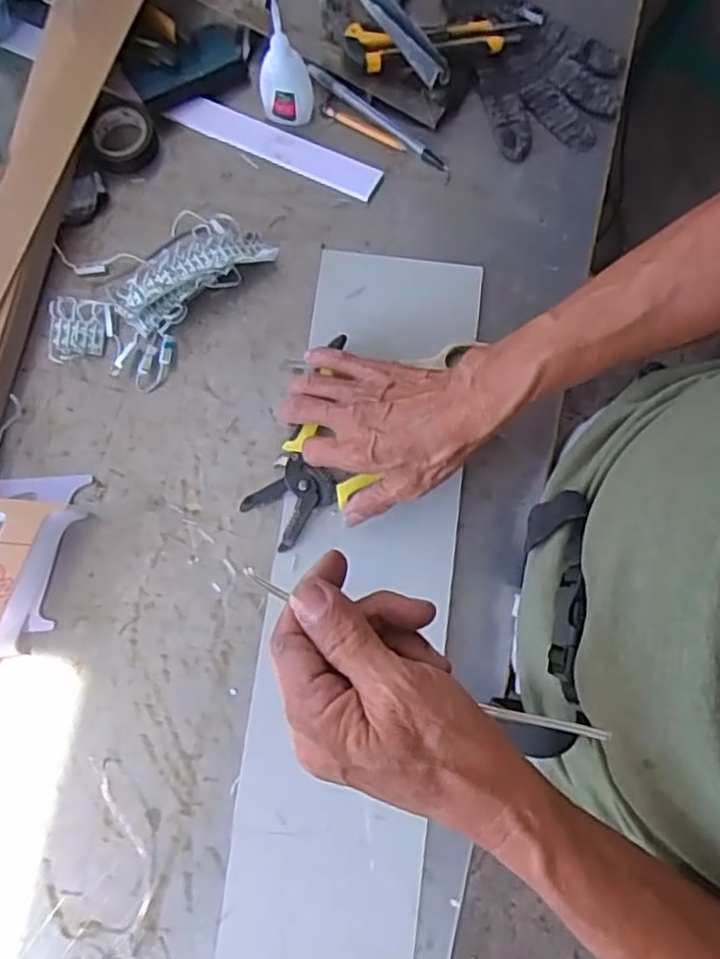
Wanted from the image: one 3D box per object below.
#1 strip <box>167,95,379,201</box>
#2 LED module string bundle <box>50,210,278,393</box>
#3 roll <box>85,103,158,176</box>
[{"bbox_3d":[-0.075,-0.297,0.616,0.193,0.006,0.029,24,92,4],"label":"strip"},{"bbox_3d":[-0.167,-0.156,0.576,0.097,0.036,0.185,43,82,9],"label":"LED module string bundle"},{"bbox_3d":[-0.211,-0.303,0.615,0.059,0.023,0.062,0,78,1],"label":"roll"}]

